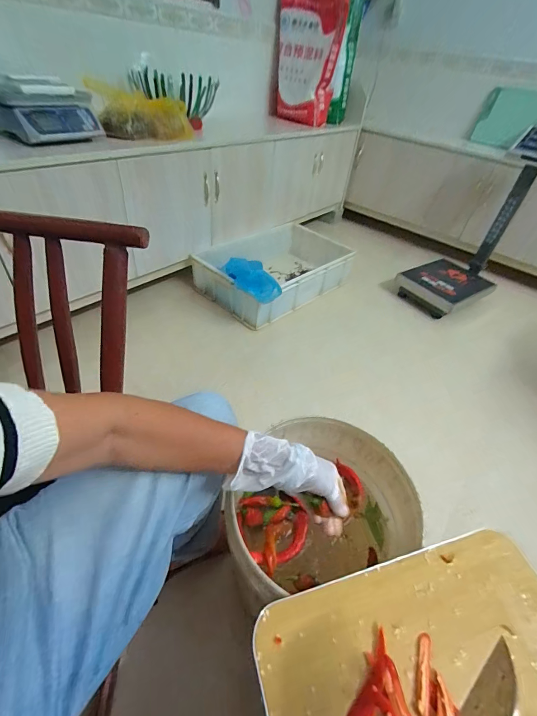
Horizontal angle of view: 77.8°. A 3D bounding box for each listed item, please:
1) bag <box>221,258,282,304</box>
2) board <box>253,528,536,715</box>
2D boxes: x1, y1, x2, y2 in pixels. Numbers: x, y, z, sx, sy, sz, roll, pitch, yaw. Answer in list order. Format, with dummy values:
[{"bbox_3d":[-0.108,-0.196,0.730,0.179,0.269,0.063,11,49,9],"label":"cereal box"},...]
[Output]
[{"bbox_3d":[-0.069,-0.299,1.266,0.150,0.109,0.207,-19,49,-26],"label":"bag"},{"bbox_3d":[0.205,0.378,0.353,0.392,0.015,0.289,-8,45,-16],"label":"board"}]

